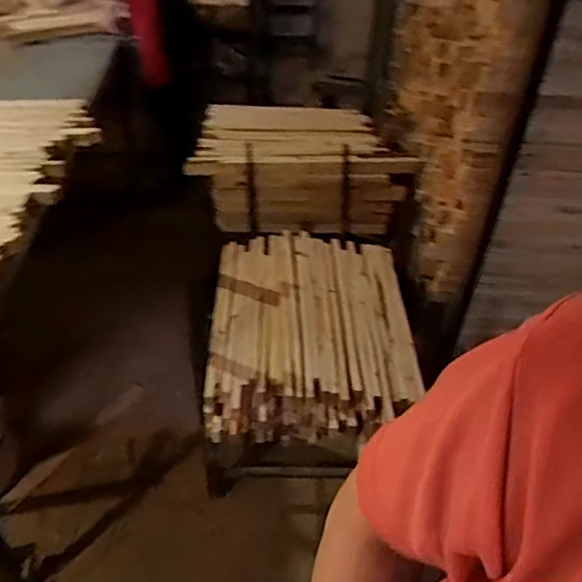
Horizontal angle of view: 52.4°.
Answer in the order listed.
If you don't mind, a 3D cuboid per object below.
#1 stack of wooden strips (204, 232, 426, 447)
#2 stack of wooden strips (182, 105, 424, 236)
[{"bbox_3d":[0.040,0.075,1.322,0.419,0.122,0.521,2,41,-1],"label":"stack of wooden strips"},{"bbox_3d":[0.022,-0.377,1.779,0.623,0.250,0.332,0,41,-2],"label":"stack of wooden strips"}]

